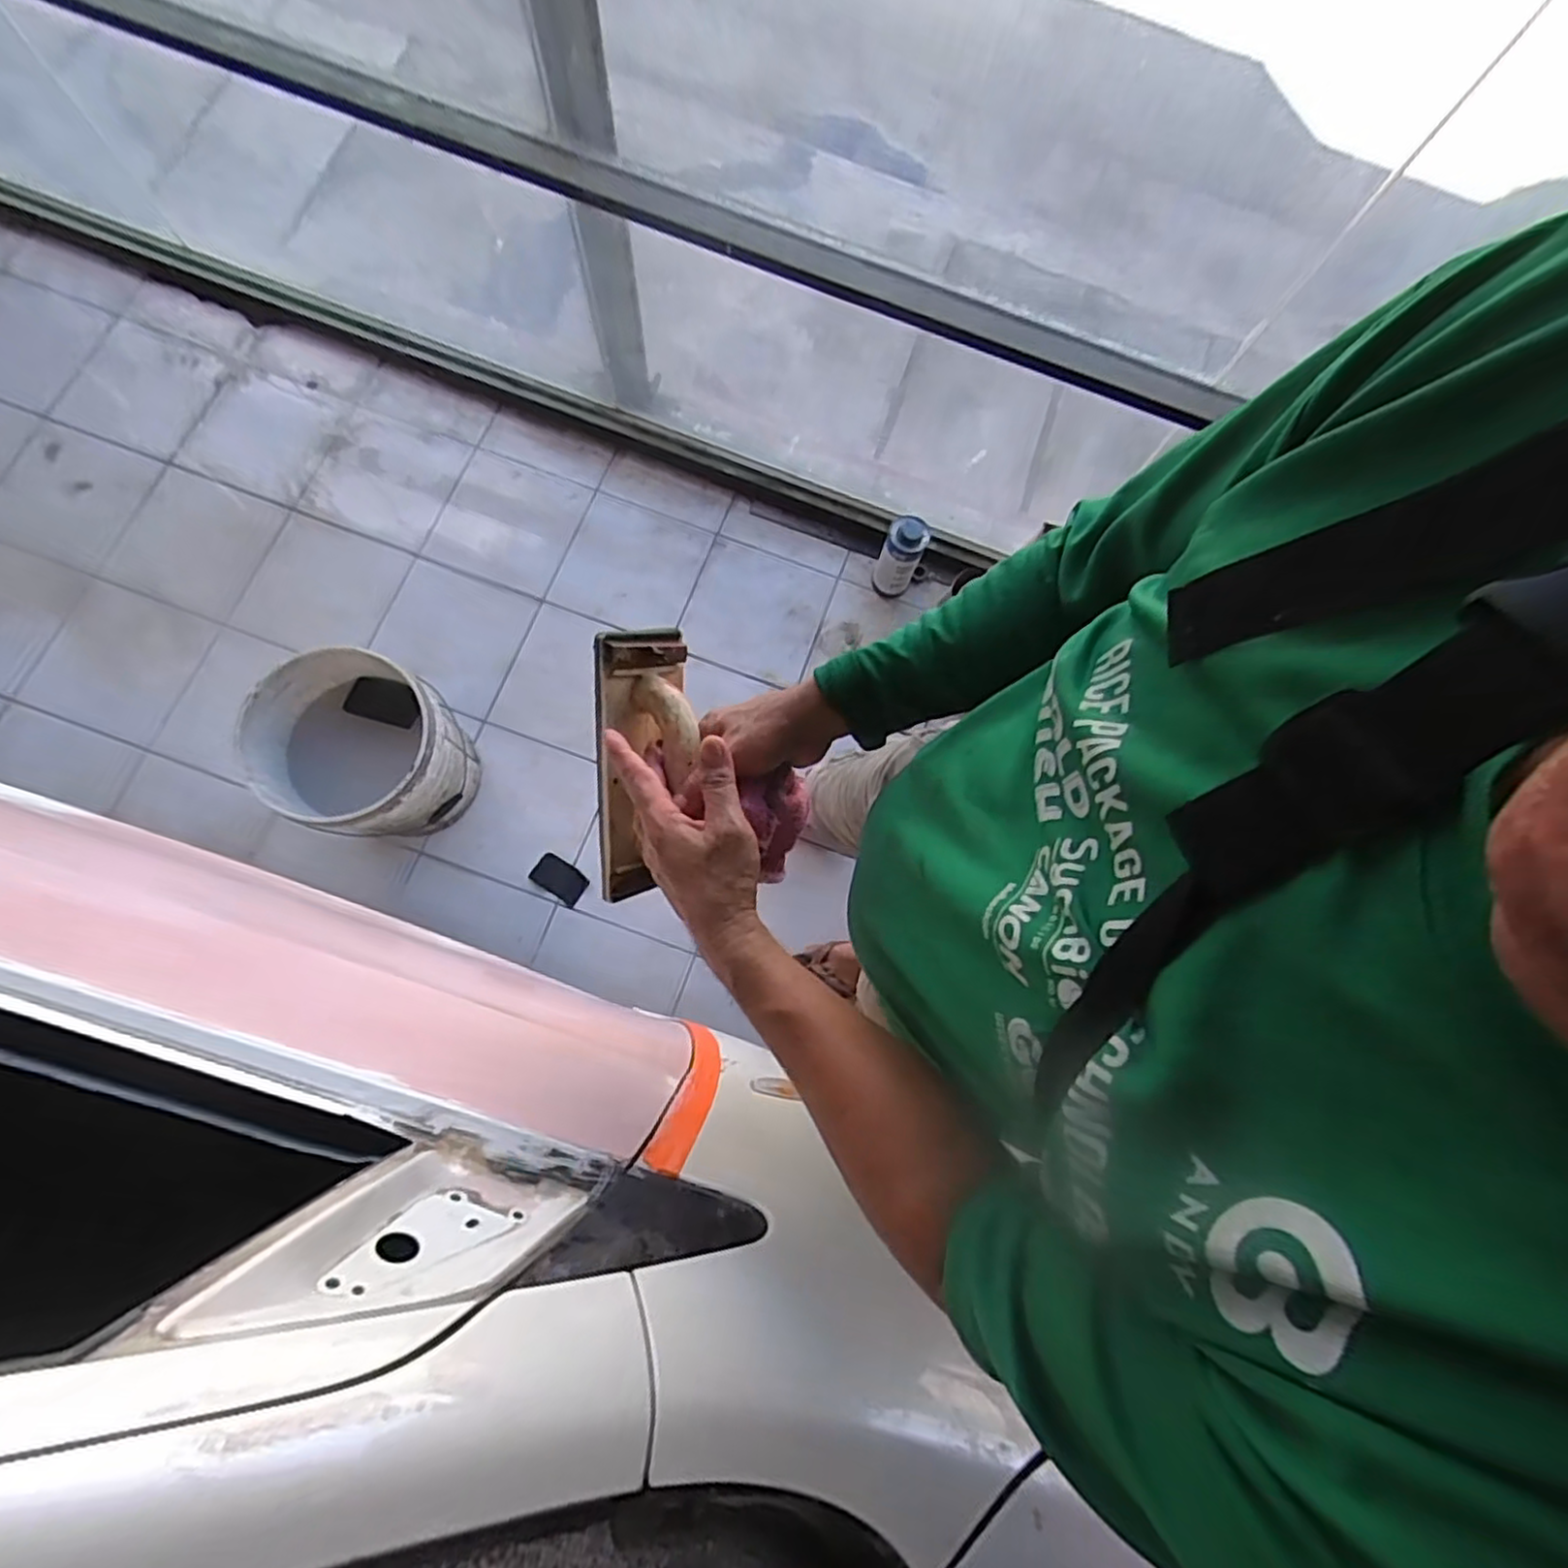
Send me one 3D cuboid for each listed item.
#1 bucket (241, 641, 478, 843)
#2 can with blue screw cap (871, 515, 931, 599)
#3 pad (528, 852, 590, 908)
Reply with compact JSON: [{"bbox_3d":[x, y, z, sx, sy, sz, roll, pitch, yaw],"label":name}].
[{"bbox_3d":[-0.768,-0.054,1.339,0.314,0.334,0.296,1,78,-4],"label":"bucket"},{"bbox_3d":[0.258,-0.504,1.540,0.081,0.194,0.088,1,78,-4],"label":"can with blue screw cap"},{"bbox_3d":[-0.475,0.201,1.480,0.116,0.017,0.070,34,80,5],"label":"pad"}]

